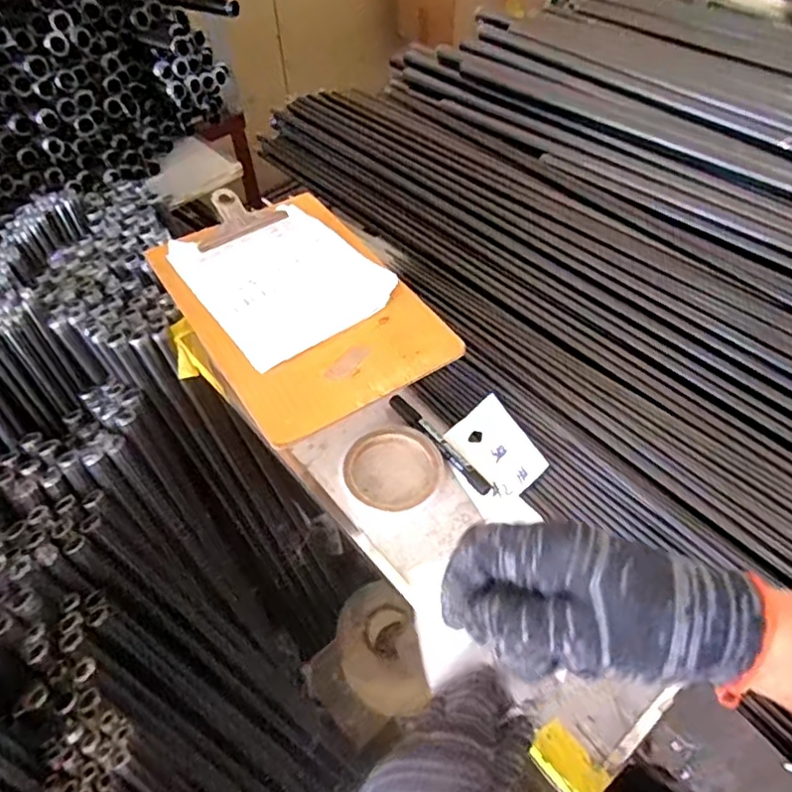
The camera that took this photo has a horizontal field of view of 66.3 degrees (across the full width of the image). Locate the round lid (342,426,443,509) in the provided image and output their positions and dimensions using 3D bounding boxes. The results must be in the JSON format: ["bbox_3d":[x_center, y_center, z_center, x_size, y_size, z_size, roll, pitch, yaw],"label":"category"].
[{"bbox_3d":[-0.004,0.068,0.586,0.091,0.015,0.086,0,53,0],"label":"round lid"}]

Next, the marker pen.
[{"bbox_3d":[0.042,0.045,0.607,0.016,0.010,0.141,-31,59,-22],"label":"marker pen"}]

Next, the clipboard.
[{"bbox_3d":[-0.095,-0.096,0.579,0.192,0.018,0.289,-28,58,-20],"label":"clipboard"}]

